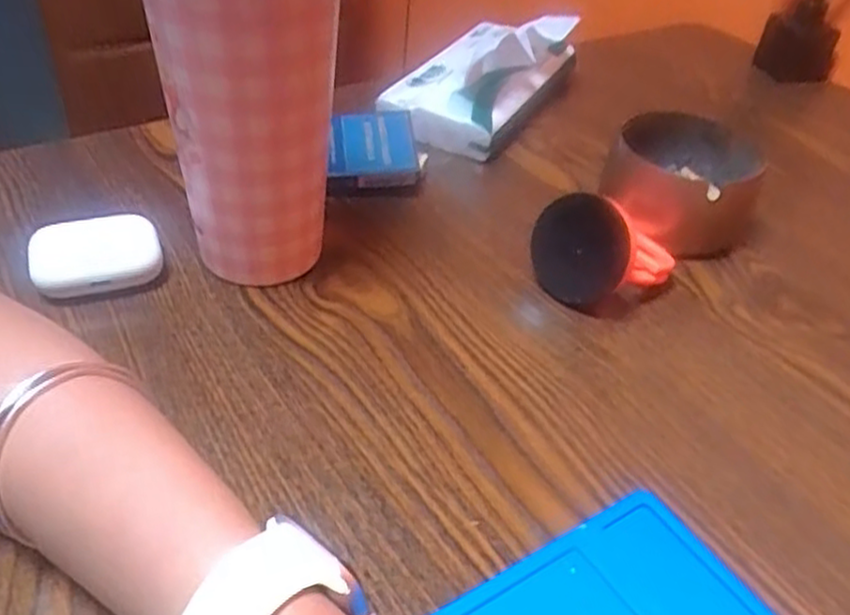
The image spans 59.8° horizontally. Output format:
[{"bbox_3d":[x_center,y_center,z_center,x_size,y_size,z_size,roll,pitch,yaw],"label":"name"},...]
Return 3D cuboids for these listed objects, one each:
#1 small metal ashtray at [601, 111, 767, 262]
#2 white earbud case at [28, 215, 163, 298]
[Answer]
[{"bbox_3d":[0.152,-0.076,0.436,0.083,0.054,0.088,17,42,12],"label":"small metal ashtray"},{"bbox_3d":[-0.160,-0.024,0.360,0.056,0.025,0.038,-12,44,-20],"label":"white earbud case"}]

